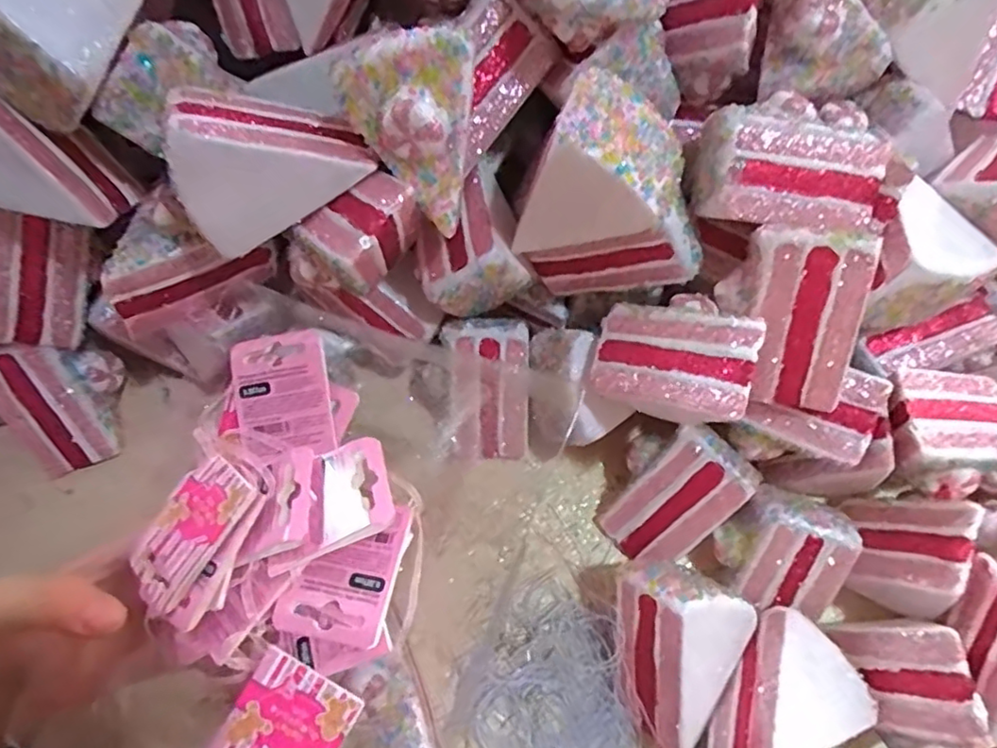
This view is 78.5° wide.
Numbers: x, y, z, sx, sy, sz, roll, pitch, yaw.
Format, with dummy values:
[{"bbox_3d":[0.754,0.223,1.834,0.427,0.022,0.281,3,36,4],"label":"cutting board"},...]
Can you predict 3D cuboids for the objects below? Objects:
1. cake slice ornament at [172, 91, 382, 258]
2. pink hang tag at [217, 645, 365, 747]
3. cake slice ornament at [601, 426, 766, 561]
[{"bbox_3d":[-0.105,-0.099,0.294,0.093,0.066,0.053,-7,48,-18],"label":"cake slice ornament"},{"bbox_3d":[-0.087,0.146,0.243,0.043,0.004,0.058,30,85,2],"label":"pink hang tag"},{"bbox_3d":[0.102,0.073,0.350,0.049,0.064,0.073,43,77,14],"label":"cake slice ornament"}]

